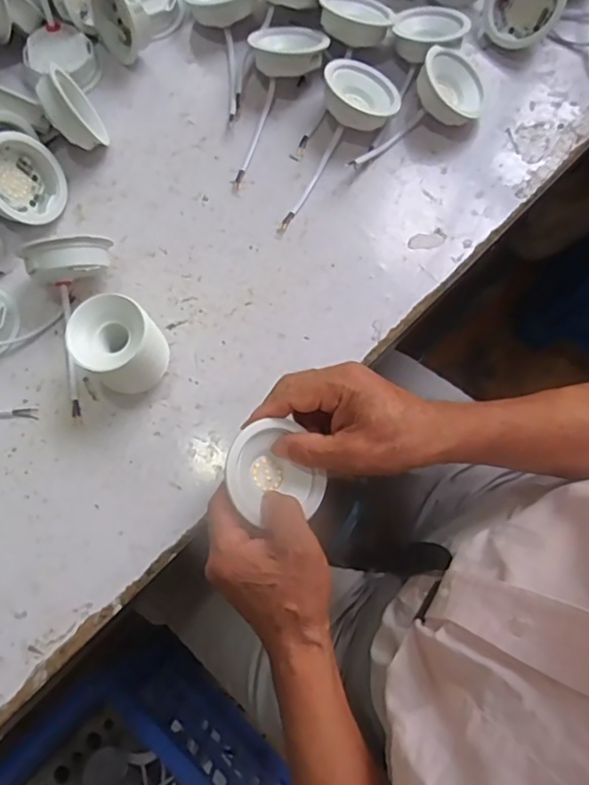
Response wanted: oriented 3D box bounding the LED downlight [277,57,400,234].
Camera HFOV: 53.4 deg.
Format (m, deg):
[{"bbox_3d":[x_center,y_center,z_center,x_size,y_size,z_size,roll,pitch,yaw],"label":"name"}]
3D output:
[{"bbox_3d":[0.044,-0.217,0.514,0.069,0.040,0.166,15,75,2],"label":"LED downlight"}]

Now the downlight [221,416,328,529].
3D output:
[{"bbox_3d":[-0.016,0.055,0.393,0.059,0.025,0.066,-30,78,-9],"label":"downlight"}]

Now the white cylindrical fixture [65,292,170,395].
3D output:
[{"bbox_3d":[-0.129,-0.033,0.440,0.061,0.071,0.061,-24,77,-8],"label":"white cylindrical fixture"}]

